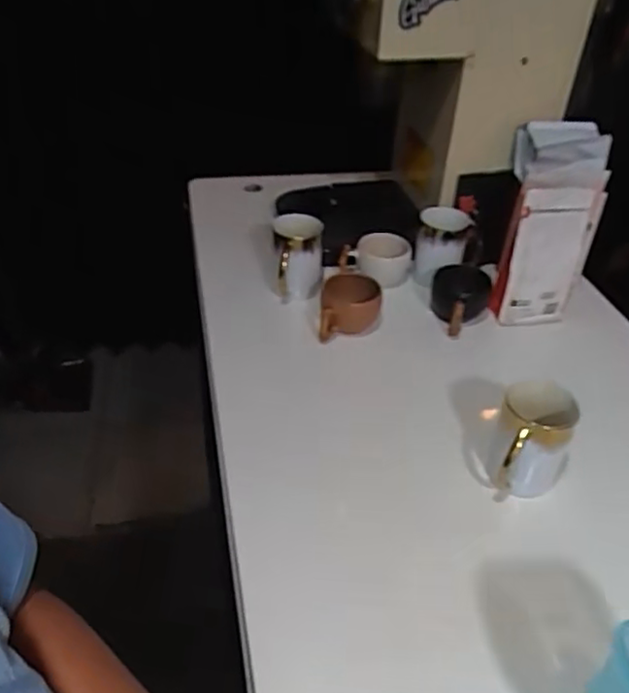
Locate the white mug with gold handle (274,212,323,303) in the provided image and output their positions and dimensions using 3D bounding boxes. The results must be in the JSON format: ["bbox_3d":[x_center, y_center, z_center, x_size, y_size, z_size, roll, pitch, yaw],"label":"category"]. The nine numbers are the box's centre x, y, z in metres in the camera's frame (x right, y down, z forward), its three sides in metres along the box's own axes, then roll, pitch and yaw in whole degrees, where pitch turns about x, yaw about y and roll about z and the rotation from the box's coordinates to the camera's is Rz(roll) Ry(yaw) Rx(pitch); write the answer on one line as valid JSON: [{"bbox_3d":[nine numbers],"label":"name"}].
[{"bbox_3d":[-0.025,-0.126,0.930,0.073,0.102,0.088,3,39,0],"label":"white mug with gold handle"}]

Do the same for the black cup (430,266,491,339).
[{"bbox_3d":[0.208,-0.068,0.928,0.083,0.065,0.127,12,40,11],"label":"black cup"}]

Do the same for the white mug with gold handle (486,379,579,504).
[{"bbox_3d":[0.219,0.102,0.659,0.072,0.108,0.078,15,41,15],"label":"white mug with gold handle"}]

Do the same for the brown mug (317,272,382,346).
[{"bbox_3d":[0.051,-0.053,0.880,0.081,0.072,0.093,6,39,4],"label":"brown mug"}]

